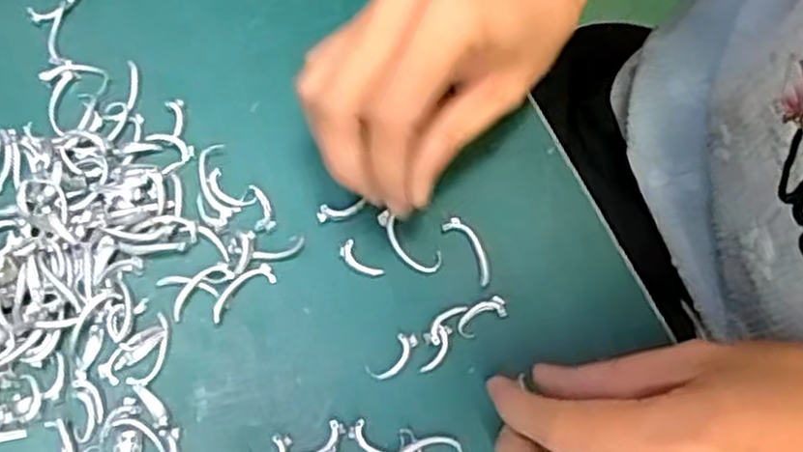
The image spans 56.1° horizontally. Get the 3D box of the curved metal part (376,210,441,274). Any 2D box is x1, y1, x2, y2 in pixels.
[{"bbox_3d":[0.002,0.007,0.301,0.013,0.004,0.032,-42,79,-12],"label":"curved metal part"}]

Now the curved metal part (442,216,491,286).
[{"bbox_3d":[0.028,0.009,0.298,0.010,0.004,0.029,-32,74,-9],"label":"curved metal part"}]

